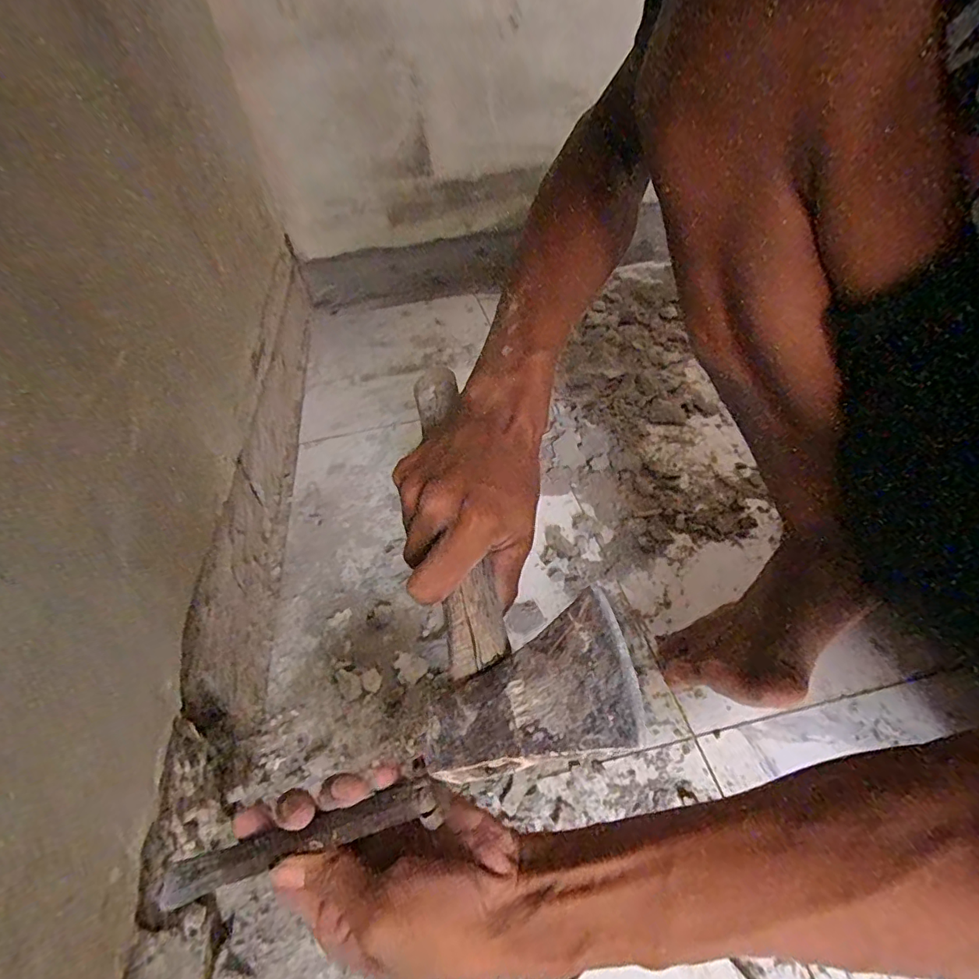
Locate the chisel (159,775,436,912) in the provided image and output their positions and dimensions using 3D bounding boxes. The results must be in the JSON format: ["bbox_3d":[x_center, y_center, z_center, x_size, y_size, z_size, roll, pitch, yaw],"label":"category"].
[{"bbox_3d":[-0.096,0.172,0.252,0.149,0.009,0.017,-23,43,6],"label":"chisel"}]

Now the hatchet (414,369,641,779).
[{"bbox_3d":[-0.017,0.018,0.293,0.086,0.044,0.283,-15,43,-9],"label":"hatchet"}]

